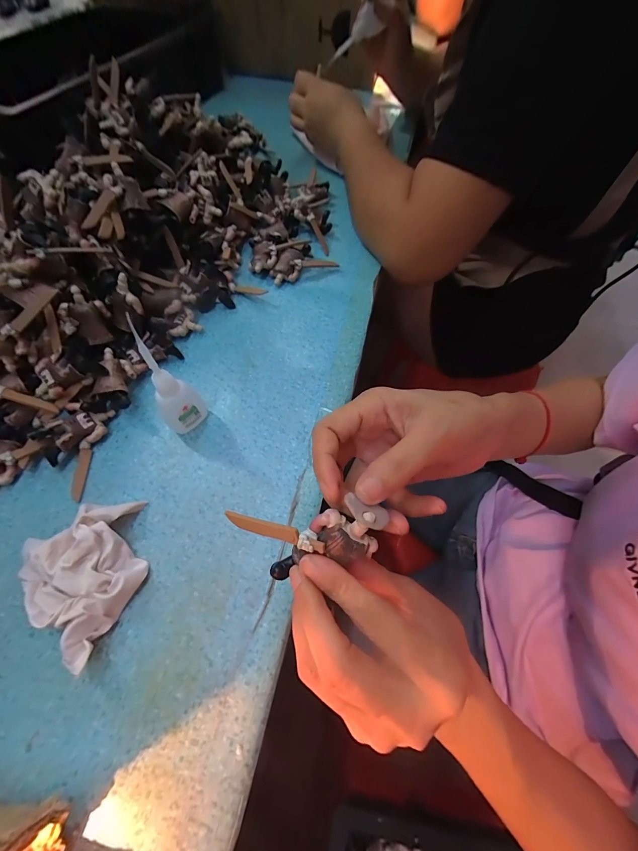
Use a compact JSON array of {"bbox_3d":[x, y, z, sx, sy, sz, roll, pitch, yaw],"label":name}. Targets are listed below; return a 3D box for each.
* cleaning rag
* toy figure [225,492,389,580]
[{"bbox_3d":[-0.153,0.095,0.225,0.087,0.030,0.077,40,68,19],"label":"cleaning rag"},{"bbox_3d":[-0.006,0.058,0.167,0.080,0.021,0.032,-9,59,16],"label":"toy figure"}]

